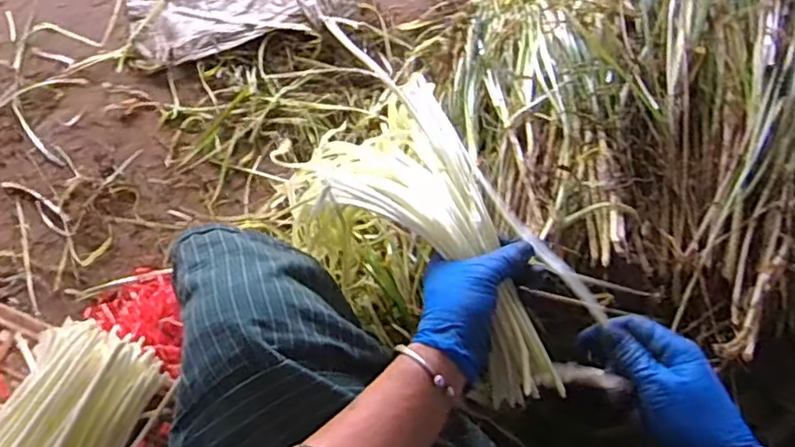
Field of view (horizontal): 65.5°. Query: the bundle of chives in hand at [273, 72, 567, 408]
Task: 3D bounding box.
[{"bbox_3d":[0.031,0.012,0.494,0.142,0.045,0.279,-29,73,-11],"label":"bundle of chives in hand"}]

